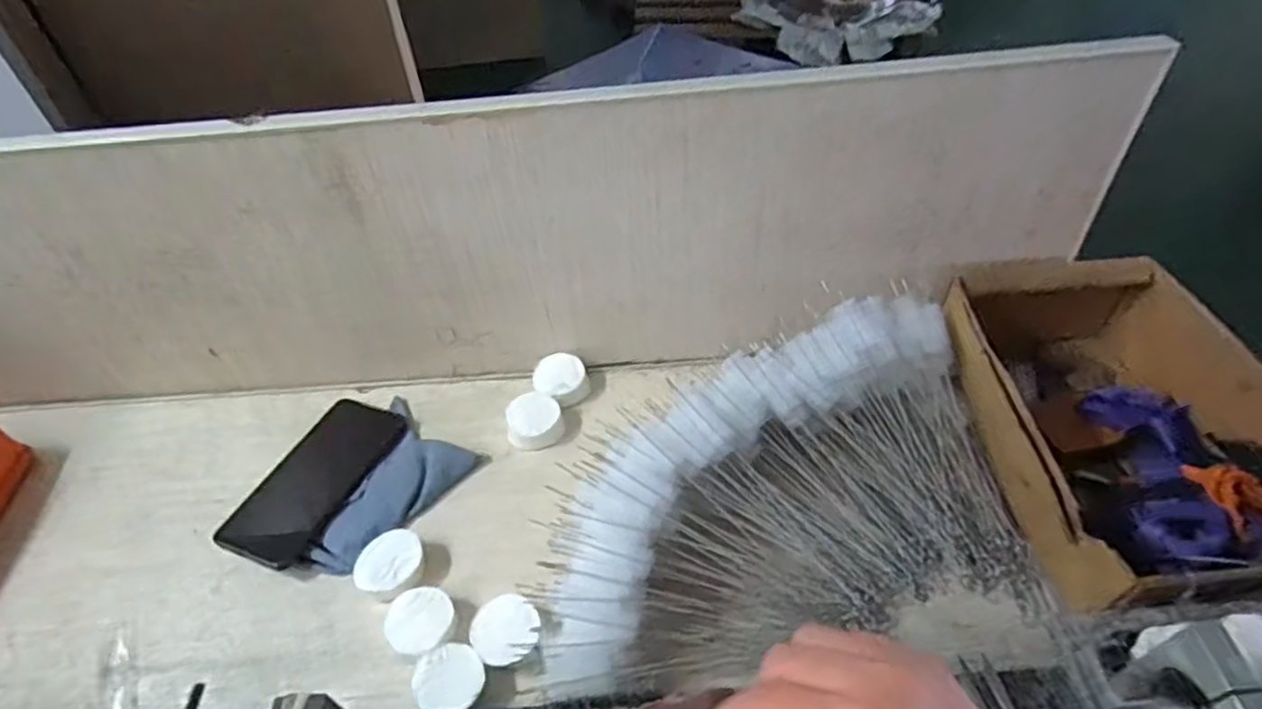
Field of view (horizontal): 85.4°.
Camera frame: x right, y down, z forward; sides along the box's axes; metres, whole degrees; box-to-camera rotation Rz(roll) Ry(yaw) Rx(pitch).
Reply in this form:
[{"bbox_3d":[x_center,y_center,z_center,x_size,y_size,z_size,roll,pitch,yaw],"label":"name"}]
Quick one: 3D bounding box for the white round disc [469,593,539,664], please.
[{"bbox_3d":[-0.087,0.196,0.481,0.046,0.025,0.047,-1,47,1],"label":"white round disc"}]

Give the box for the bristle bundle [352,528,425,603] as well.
[{"bbox_3d":[-0.181,0.160,0.520,0.048,0.021,0.050,9,48,10],"label":"bristle bundle"}]

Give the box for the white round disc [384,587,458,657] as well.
[{"bbox_3d":[-0.149,0.195,0.490,0.047,0.023,0.048,-1,47,1],"label":"white round disc"}]

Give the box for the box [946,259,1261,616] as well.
[{"bbox_3d":[0.376,0.049,0.547,0.197,0.111,0.319,-4,47,-1],"label":"box"}]

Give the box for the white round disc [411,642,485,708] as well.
[{"bbox_3d":[-0.121,0.221,0.459,0.045,0.025,0.047,-1,47,1],"label":"white round disc"}]

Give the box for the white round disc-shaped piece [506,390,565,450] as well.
[{"bbox_3d":[-0.085,0.058,0.605,0.048,0.025,0.051,-1,47,1],"label":"white round disc-shaped piece"}]

